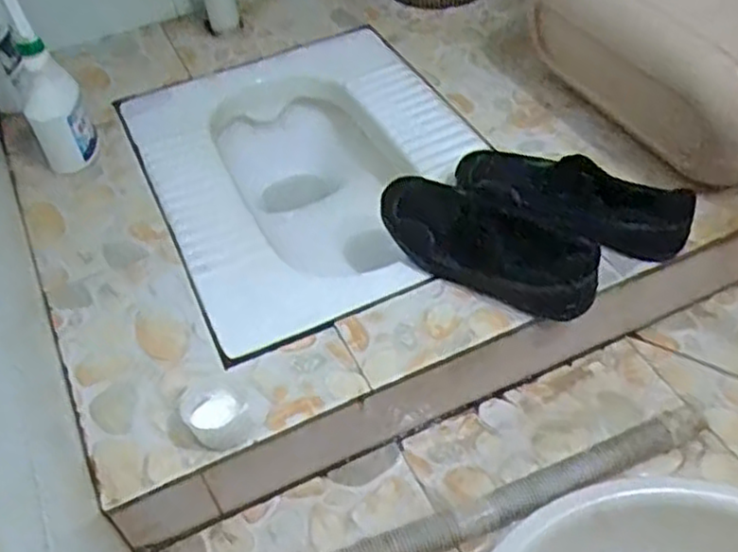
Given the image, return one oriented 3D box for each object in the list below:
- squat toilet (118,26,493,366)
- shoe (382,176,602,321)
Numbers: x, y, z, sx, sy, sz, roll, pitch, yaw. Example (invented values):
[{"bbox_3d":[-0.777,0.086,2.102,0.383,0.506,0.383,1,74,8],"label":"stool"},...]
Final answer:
[{"bbox_3d":[-0.068,-0.096,1.053,0.408,0.204,0.528,-24,49,-15],"label":"squat toilet"},{"bbox_3d":[0.125,-0.049,0.800,0.255,0.070,0.098,25,55,27],"label":"shoe"}]

